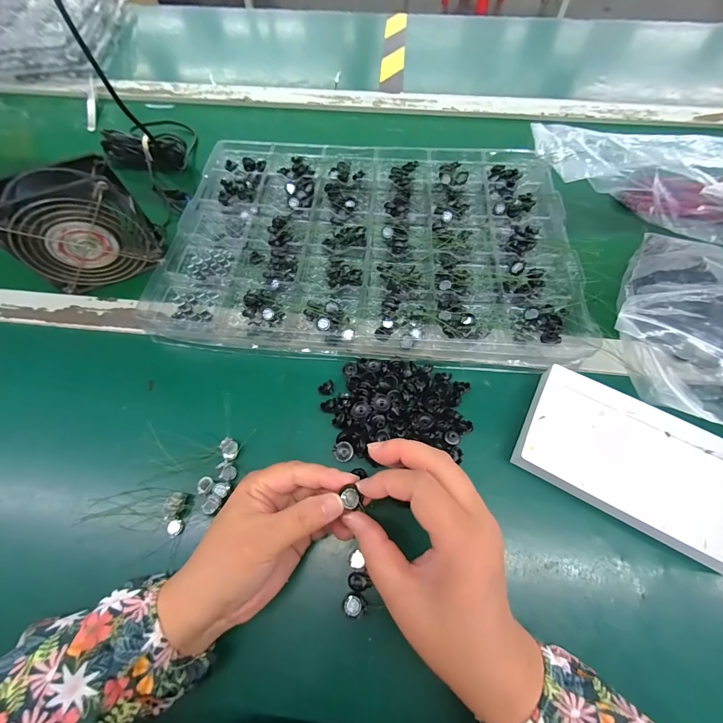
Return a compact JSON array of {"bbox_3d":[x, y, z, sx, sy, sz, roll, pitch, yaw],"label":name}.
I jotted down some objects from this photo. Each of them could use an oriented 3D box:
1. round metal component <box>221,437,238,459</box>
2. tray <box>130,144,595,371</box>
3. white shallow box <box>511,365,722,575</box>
[{"bbox_3d":[-0.118,0.077,0.307,0.013,0.008,0.017,-14,64,-5],"label":"round metal component"},{"bbox_3d":[0.010,-0.146,0.408,0.438,0.034,0.298,3,62,3],"label":"tray"},{"bbox_3d":[0.235,0.083,0.299,0.173,0.024,0.108,28,68,14],"label":"white shallow box"}]

